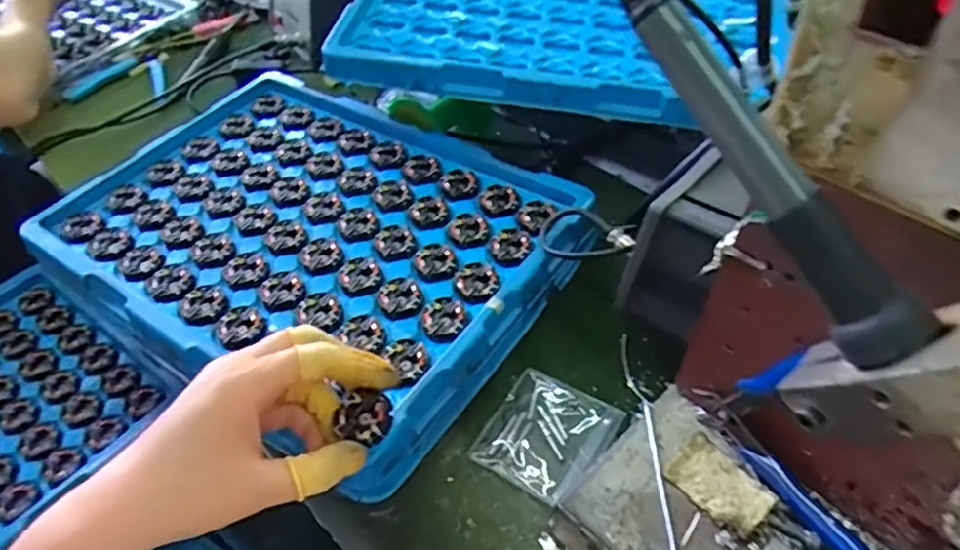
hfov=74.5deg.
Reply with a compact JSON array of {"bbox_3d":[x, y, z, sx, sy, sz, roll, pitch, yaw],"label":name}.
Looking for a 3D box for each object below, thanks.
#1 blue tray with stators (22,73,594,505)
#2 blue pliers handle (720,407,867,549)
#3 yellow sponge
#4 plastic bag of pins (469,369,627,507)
[{"bbox_3d":[-0.132,-0.030,0.503,0.375,0.056,0.266,26,55,26],"label":"blue tray with stators"},{"bbox_3d":[0.158,0.111,0.307,0.011,0.016,0.107,-29,51,-19],"label":"blue pliers handle"},{"bbox_3d":[0.122,0.106,0.320,0.032,0.010,0.048,-33,53,-22],"label":"yellow sponge"},{"bbox_3d":[0.044,0.101,0.404,0.073,0.004,0.077,23,54,24],"label":"plastic bag of pins"}]

